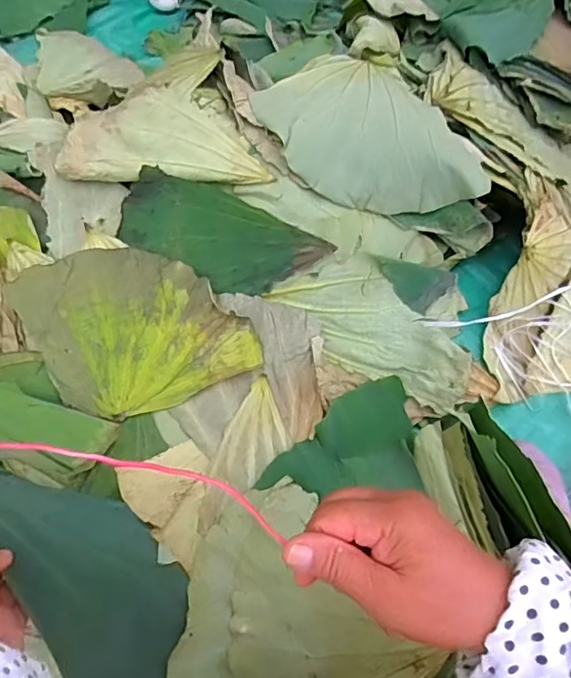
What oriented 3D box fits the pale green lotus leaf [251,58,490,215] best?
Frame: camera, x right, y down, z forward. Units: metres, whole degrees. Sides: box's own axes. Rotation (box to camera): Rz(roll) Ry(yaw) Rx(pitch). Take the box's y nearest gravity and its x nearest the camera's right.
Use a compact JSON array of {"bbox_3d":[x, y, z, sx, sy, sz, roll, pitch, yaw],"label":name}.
[{"bbox_3d":[0.120,-0.363,0.850,0.321,0.082,0.335,-10,67,-7],"label":"pale green lotus leaf"}]

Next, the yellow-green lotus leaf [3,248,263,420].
[{"bbox_3d":[-0.219,-0.024,0.783,0.287,0.035,0.264,-27,88,-21],"label":"yellow-green lotus leaf"}]

